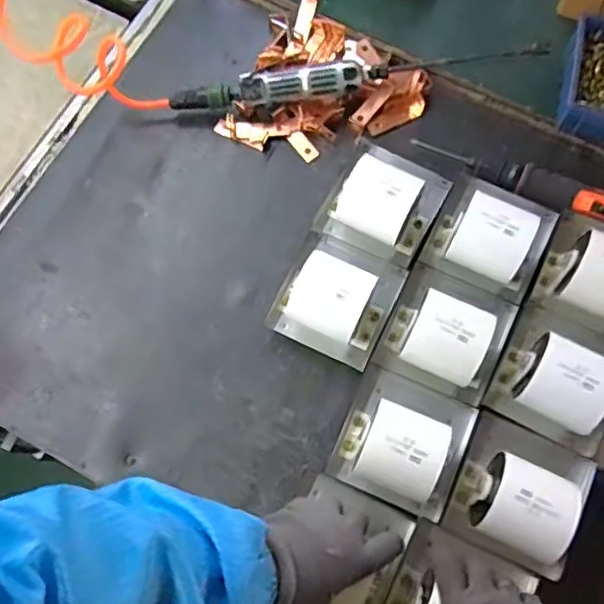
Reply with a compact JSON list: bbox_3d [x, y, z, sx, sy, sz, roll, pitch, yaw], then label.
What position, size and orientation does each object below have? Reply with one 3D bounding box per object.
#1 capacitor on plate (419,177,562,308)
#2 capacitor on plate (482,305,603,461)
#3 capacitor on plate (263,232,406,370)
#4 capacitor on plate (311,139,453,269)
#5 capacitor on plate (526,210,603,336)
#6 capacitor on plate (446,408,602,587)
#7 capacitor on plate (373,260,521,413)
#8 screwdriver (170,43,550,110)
[{"bbox_3d":[0.208,-0.080,0.664,0.118,0.091,0.123,27,74,8],"label":"capacitor on plate"},{"bbox_3d":[0.266,0.069,0.622,0.118,0.096,0.129,26,74,8],"label":"capacitor on plate"},{"bbox_3d":[0.040,-0.014,0.652,0.114,0.102,0.124,25,74,7],"label":"capacitor on plate"},{"bbox_3d":[0.095,-0.122,0.680,0.120,0.092,0.126,25,74,7],"label":"capacitor on plate"},{"bbox_3d":[0.322,-0.034,0.649,0.120,0.101,0.117,24,74,7],"label":"capacitor on plate"},{"bbox_3d":[0.213,0.179,0.583,0.120,0.087,0.125,26,74,8],"label":"capacitor on plate"},{"bbox_3d":[0.154,0.024,0.633,0.119,0.089,0.125,25,74,7],"label":"capacitor on plate"},{"bbox_3d":[0.064,-0.274,0.751,0.448,0.055,0.049,-9,73,-3],"label":"screwdriver"}]

